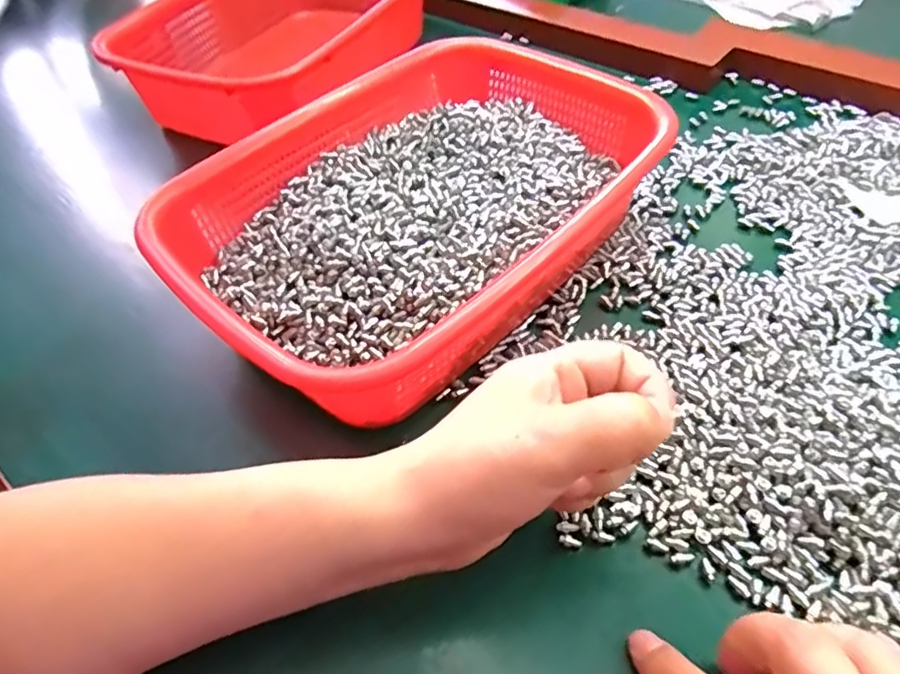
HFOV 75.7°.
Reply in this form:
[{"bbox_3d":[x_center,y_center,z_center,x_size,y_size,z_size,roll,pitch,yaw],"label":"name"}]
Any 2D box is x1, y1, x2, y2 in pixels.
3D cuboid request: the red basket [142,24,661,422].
[{"bbox_3d":[-0.014,-0.081,0.360,0.206,0.074,0.280,36,63,29],"label":"red basket"}]

